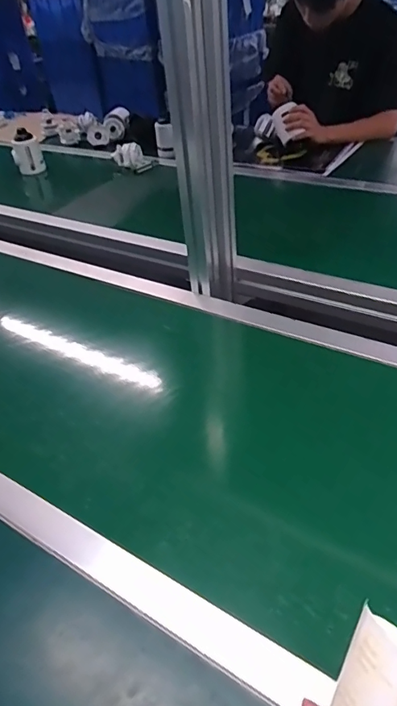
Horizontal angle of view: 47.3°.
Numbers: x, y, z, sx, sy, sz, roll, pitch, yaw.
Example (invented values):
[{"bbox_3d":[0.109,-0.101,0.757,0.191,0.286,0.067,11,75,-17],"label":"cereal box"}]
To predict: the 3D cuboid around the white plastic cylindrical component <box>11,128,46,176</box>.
[{"bbox_3d":[-0.543,-0.637,1.436,0.090,0.142,0.077,-17,44,-13],"label":"white plastic cylindrical component"}]

